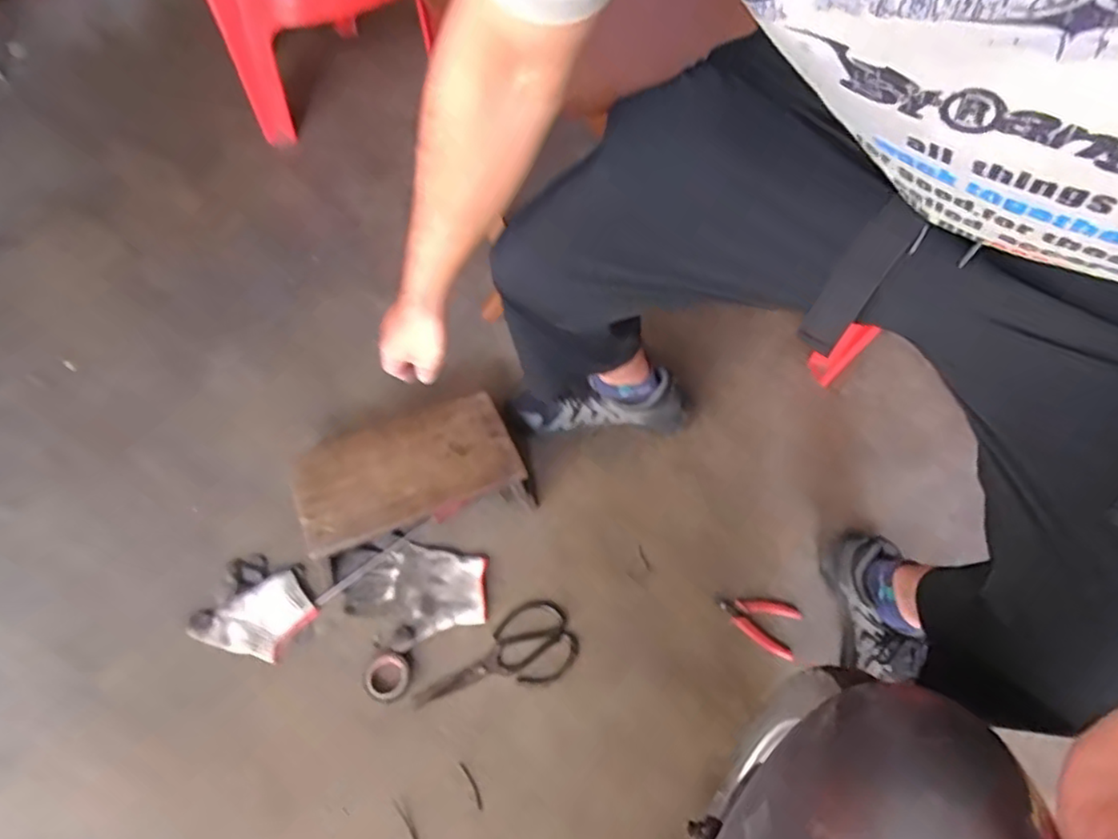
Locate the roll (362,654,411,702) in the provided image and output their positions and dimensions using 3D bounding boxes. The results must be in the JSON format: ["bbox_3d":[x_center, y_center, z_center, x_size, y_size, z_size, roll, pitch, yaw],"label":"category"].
[{"bbox_3d":[-0.228,0.341,0.833,0.056,0.013,0.058,1,59,-2],"label":"roll"}]

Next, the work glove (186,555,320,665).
[{"bbox_3d":[-0.417,0.256,0.869,0.147,0.031,0.124,14,59,5],"label":"work glove"}]

